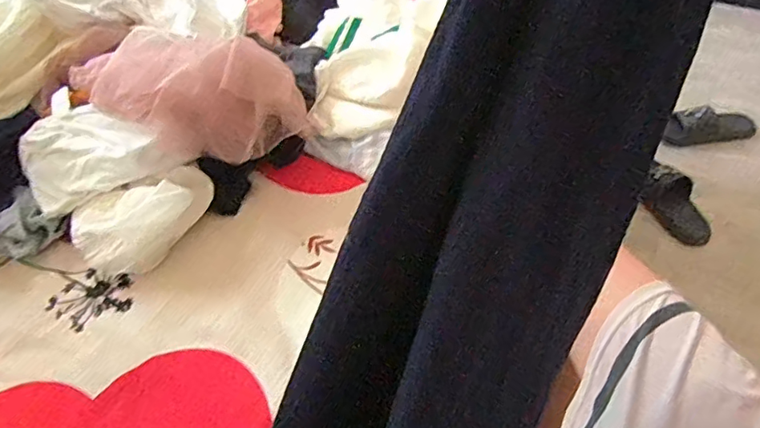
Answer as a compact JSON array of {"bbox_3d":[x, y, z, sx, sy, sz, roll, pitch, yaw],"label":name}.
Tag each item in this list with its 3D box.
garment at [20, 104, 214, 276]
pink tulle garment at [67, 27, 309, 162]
[{"bbox_3d":[-0.372,-0.034,0.694,0.240,0.109,0.163,17,52,19],"label":"garment"},{"bbox_3d":[-0.265,-0.175,0.724,0.292,0.105,0.190,26,55,25],"label":"pink tulle garment"}]

